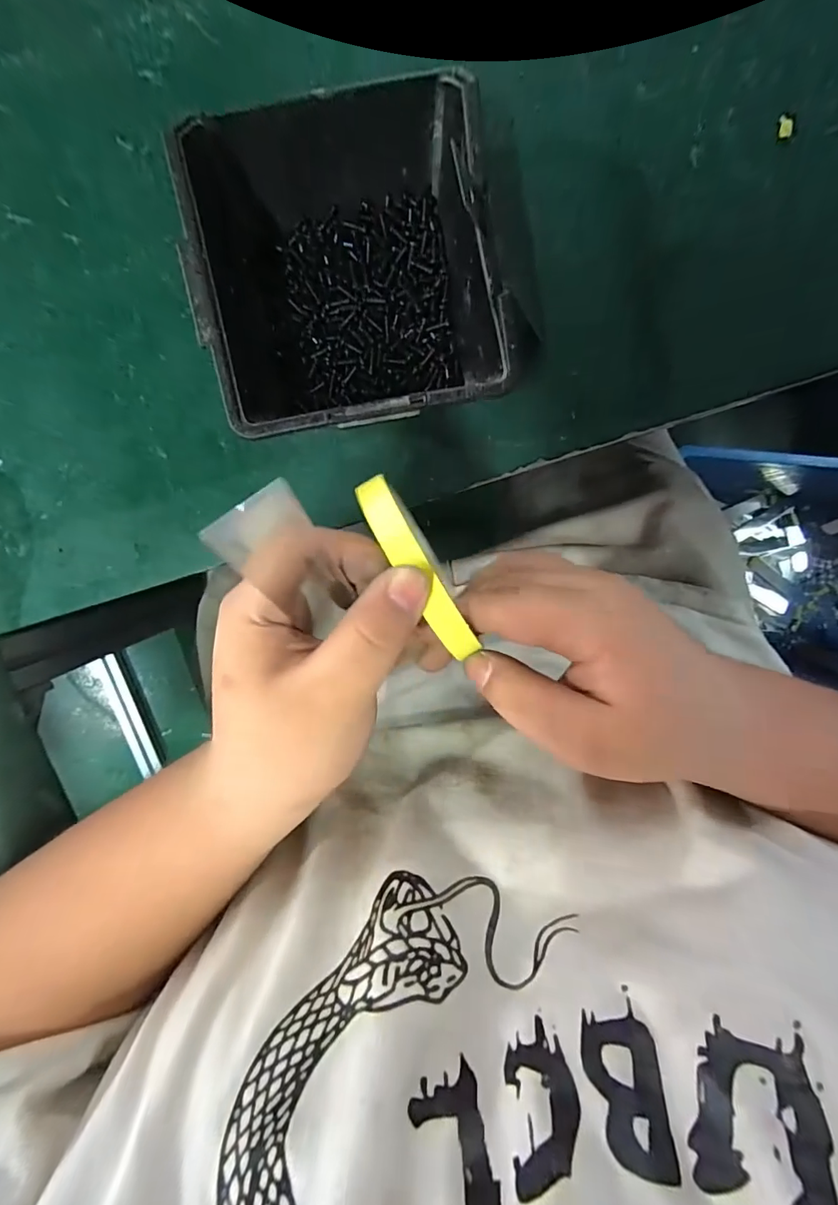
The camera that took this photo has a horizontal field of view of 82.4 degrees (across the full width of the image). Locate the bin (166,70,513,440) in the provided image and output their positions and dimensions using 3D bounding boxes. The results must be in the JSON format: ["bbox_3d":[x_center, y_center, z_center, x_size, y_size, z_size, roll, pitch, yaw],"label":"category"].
[{"bbox_3d":[-0.030,-0.134,0.214,0.115,0.066,0.113,-12,99,-1],"label":"bin"}]

